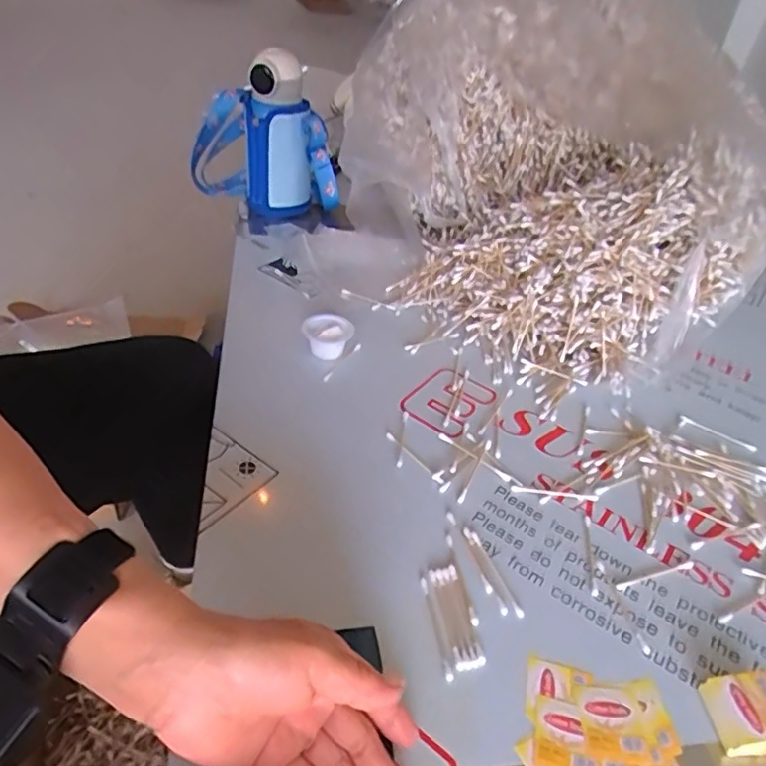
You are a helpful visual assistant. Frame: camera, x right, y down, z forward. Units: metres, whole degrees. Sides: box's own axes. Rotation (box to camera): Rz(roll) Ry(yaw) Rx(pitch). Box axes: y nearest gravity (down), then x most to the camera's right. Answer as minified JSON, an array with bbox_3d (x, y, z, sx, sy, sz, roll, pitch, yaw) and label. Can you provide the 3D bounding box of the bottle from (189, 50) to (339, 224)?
[{"bbox_3d":[-0.182,-0.357,0.847,0.110,0.195,0.211,-28,51,-36],"label":"bottle"}]

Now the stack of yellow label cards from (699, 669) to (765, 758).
[{"bbox_3d":[0.231,0.208,0.369,0.046,0.024,0.043,2,39,-7],"label":"stack of yellow label cards"}]

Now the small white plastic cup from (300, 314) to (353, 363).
[{"bbox_3d":[-0.059,-0.047,0.630,0.051,0.031,0.052,5,39,-4],"label":"small white plastic cup"}]

